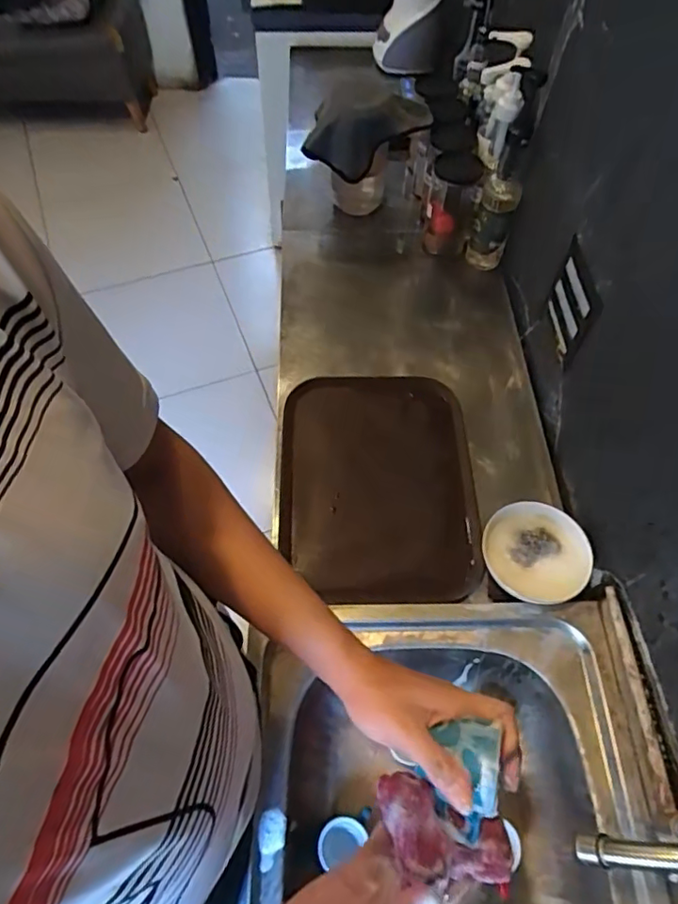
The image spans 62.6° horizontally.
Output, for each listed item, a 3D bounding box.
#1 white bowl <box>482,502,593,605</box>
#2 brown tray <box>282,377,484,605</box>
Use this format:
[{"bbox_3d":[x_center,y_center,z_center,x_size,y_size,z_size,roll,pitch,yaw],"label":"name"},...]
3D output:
[{"bbox_3d":[0.287,0.149,0.816,0.140,0.049,0.147,-1,57,2],"label":"white bowl"},{"bbox_3d":[0.059,0.041,0.896,0.301,0.030,0.403,-2,59,-2],"label":"brown tray"}]

